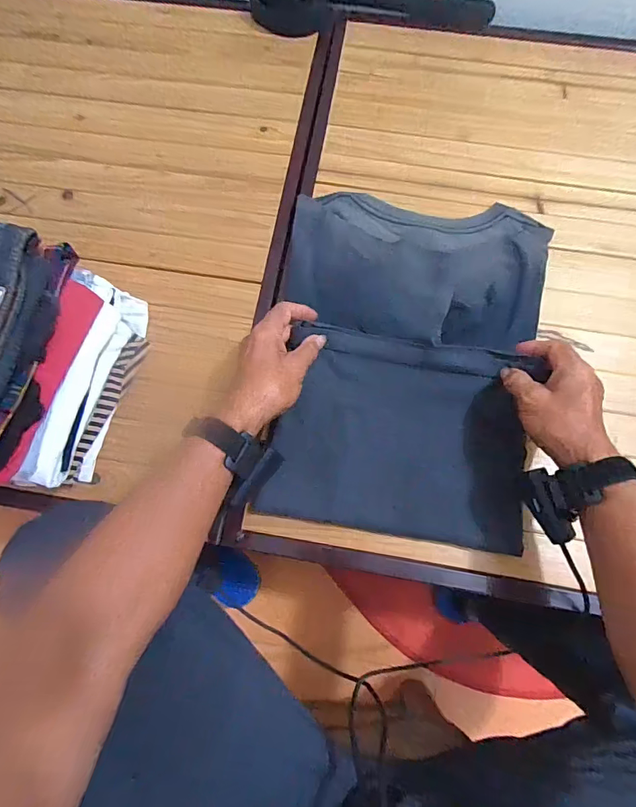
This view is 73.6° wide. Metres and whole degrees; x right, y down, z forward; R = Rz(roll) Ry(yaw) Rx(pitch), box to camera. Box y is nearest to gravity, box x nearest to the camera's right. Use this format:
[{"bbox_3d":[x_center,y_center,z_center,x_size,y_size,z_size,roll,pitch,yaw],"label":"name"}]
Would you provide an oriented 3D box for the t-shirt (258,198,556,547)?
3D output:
[{"bbox_3d":[0.101,-0.058,0.489,0.295,0.046,0.397,9,75,3],"label":"t-shirt"}]

